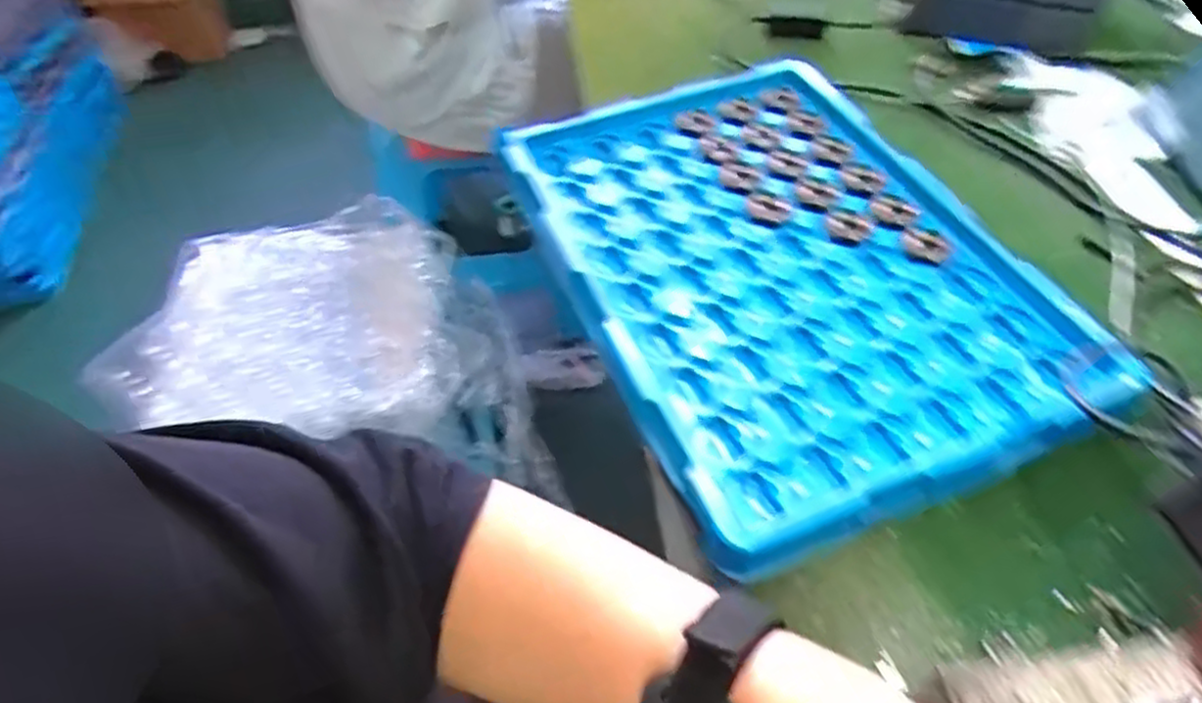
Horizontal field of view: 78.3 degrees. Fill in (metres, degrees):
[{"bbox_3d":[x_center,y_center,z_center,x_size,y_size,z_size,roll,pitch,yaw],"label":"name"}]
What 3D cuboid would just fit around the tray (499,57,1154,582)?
[{"bbox_3d":[0.118,-0.065,0.494,0.280,0.024,0.370,-19,53,-13],"label":"tray"}]

